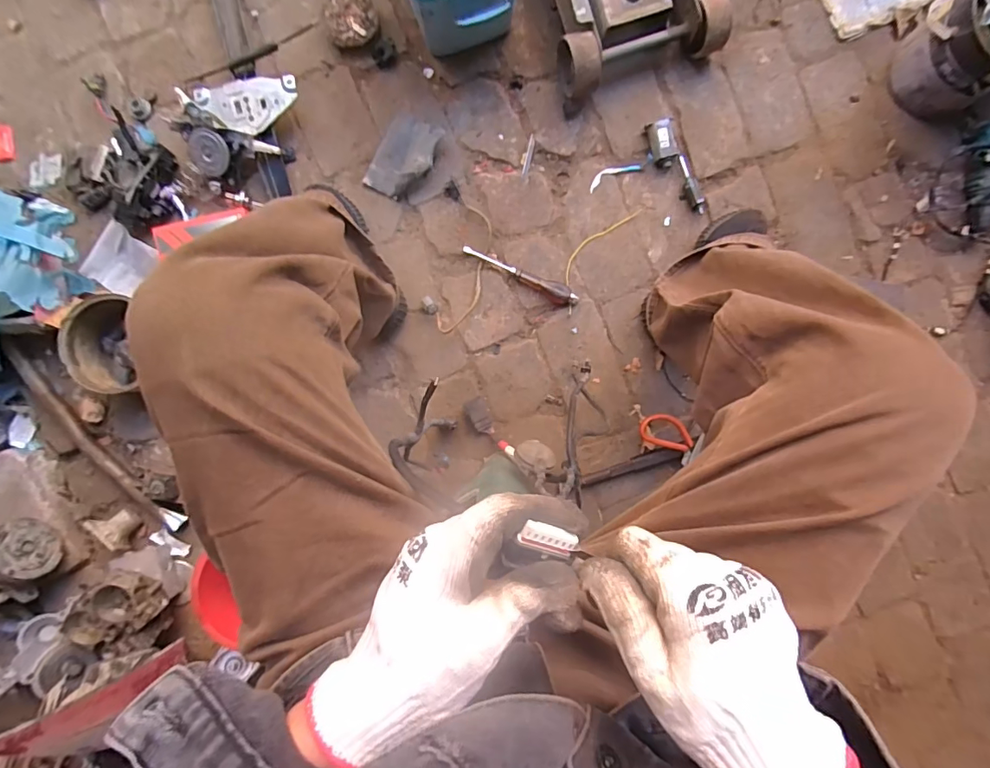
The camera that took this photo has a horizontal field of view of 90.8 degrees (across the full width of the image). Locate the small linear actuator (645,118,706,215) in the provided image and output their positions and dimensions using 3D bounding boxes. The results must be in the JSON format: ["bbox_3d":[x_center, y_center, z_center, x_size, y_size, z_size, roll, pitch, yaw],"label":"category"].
[{"bbox_3d":[0.302,-0.359,0.810,0.045,0.031,0.165,-25,93,5],"label":"small linear actuator"}]

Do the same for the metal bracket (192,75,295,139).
[{"bbox_3d":[-0.397,-0.446,0.780,0.161,0.020,0.085,-5,92,0],"label":"metal bracket"}]

